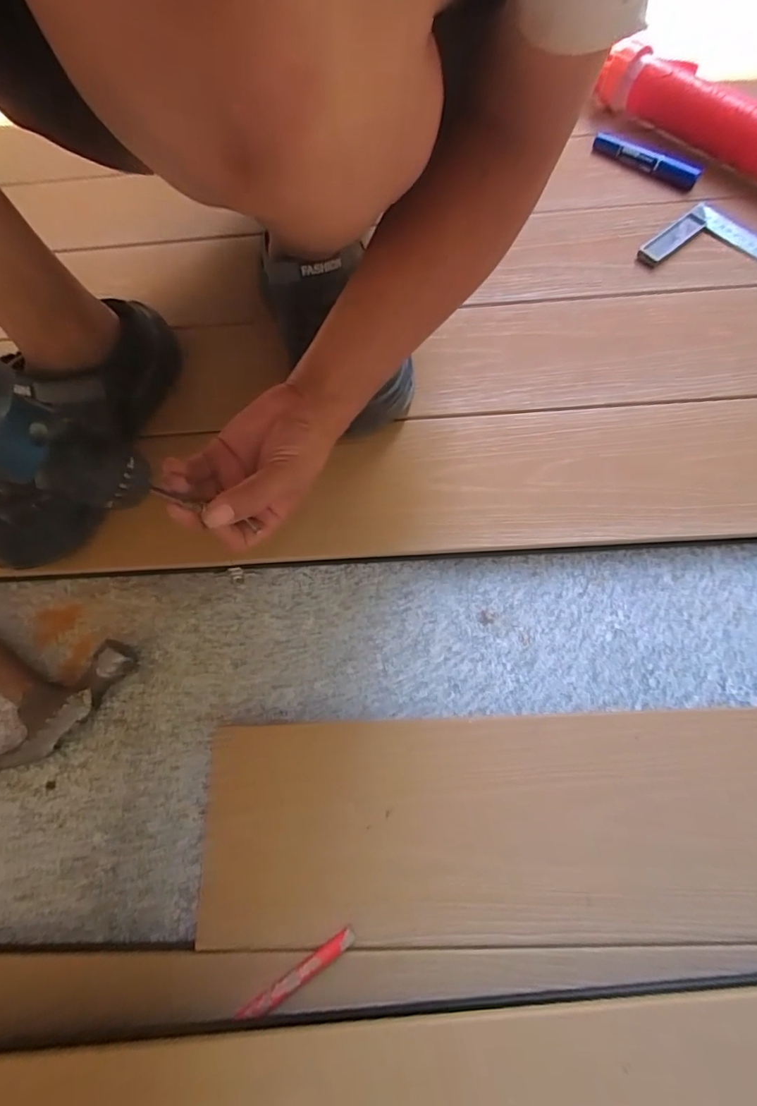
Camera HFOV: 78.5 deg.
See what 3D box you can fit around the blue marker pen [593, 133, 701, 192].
[{"bbox_3d":[0.339,-0.503,0.591,0.139,0.014,0.026,38,75,16],"label":"blue marker pen"}]

